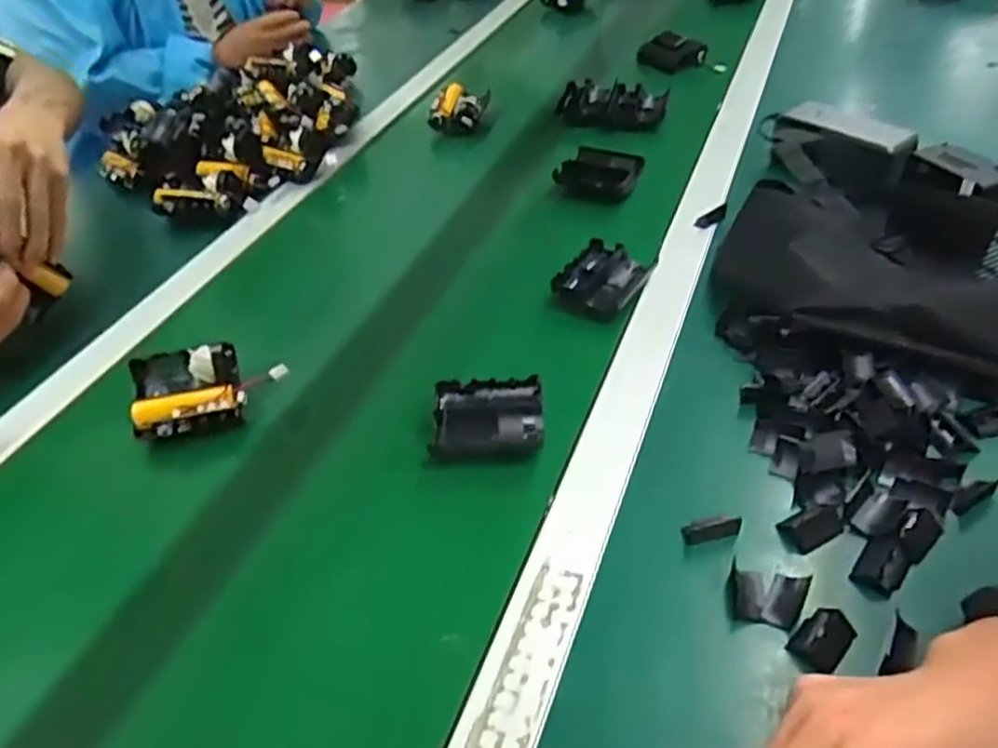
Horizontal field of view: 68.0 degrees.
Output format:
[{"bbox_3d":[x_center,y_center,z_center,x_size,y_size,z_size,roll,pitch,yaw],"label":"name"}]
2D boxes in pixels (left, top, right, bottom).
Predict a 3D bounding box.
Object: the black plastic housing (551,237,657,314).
[{"bbox_3d":[0.092,-0.085,0.655,0.067,0.029,0.080,16,46,23],"label":"black plastic housing"}]

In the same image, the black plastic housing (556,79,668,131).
[{"bbox_3d":[0.141,-0.339,0.940,0.136,0.036,0.060,10,44,17],"label":"black plastic housing"}]

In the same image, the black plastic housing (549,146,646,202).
[{"bbox_3d":[0.109,-0.214,0.795,0.084,0.036,0.059,14,45,21],"label":"black plastic housing"}]

